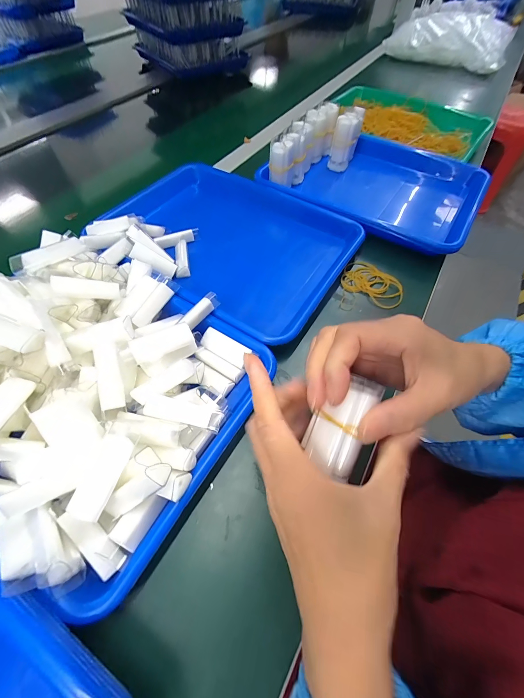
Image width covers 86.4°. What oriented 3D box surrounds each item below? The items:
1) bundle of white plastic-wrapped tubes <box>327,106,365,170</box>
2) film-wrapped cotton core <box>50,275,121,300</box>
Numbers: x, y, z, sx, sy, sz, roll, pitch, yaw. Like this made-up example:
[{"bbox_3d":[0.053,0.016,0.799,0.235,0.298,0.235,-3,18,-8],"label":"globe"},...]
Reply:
[{"bbox_3d":[0.151,-0.378,0.503,0.043,0.080,0.104,14,59,8],"label":"bundle of white plastic-wrapped tubes"},{"bbox_3d":[-0.164,-0.057,0.262,0.054,0.009,0.017,2,80,-36],"label":"film-wrapped cotton core"}]

